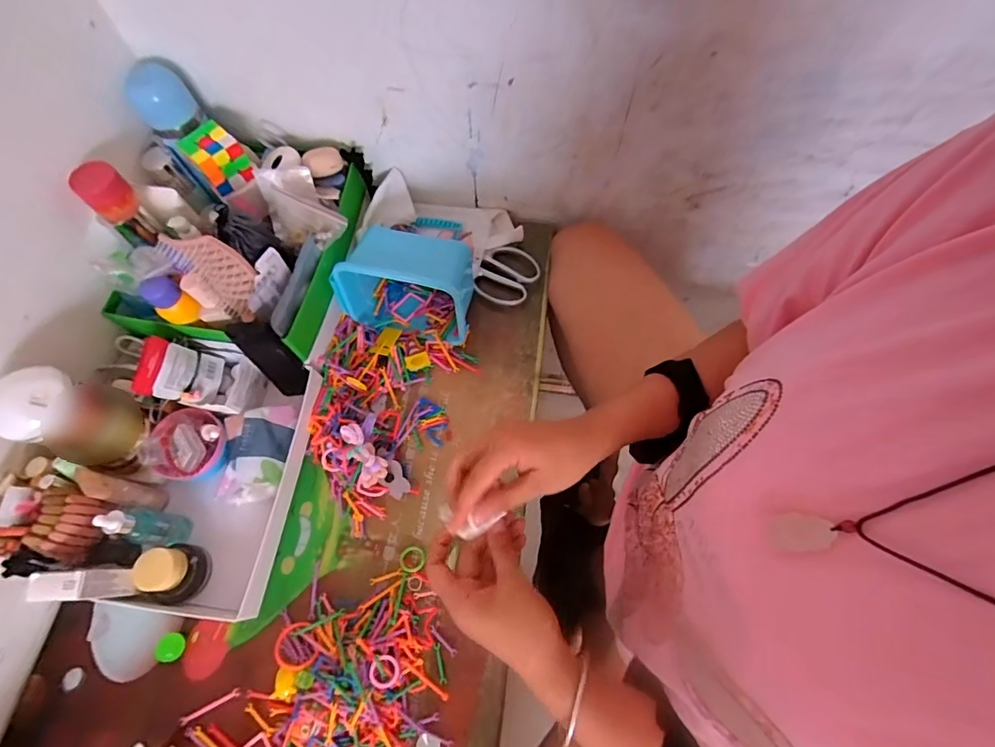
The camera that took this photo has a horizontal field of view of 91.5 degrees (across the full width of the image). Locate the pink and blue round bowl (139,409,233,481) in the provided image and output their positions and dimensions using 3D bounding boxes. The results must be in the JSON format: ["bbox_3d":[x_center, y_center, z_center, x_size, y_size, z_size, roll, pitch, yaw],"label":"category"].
[{"bbox_3d":[-0.378,0.087,0.596,0.081,0.059,0.083,0,68,1],"label":"pink and blue round bowl"}]

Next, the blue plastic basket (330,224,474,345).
[{"bbox_3d":[-0.118,-0.133,0.663,0.177,0.122,0.123,12,68,6],"label":"blue plastic basket"}]

